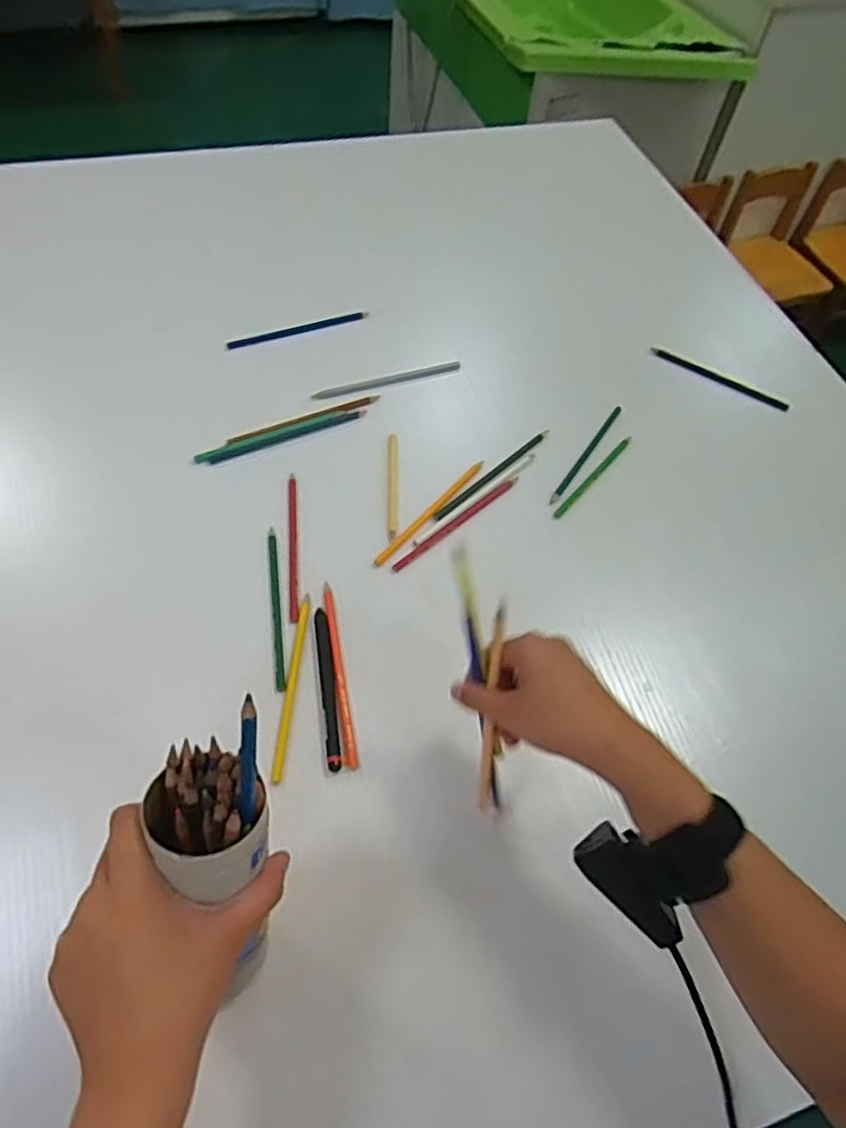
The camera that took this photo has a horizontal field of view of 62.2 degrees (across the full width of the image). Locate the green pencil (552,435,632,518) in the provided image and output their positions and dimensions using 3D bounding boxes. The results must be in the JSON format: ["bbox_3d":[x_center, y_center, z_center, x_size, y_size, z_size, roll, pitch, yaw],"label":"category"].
[{"bbox_3d":[0.173,-0.088,0.711,0.009,0.011,0.119,40,76,20],"label":"green pencil"}]

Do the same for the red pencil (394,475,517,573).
[{"bbox_3d":[0.033,-0.041,0.679,0.165,0.007,0.011,-38,67,-24],"label":"red pencil"}]

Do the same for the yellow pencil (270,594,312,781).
[{"bbox_3d":[-0.107,0.096,0.570,0.009,0.005,0.163,4,57,-1],"label":"yellow pencil"}]

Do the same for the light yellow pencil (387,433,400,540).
[{"bbox_3d":[-0.030,-0.079,0.697,0.012,0.008,0.126,1,57,-3],"label":"light yellow pencil"}]

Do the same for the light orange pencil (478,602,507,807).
[{"bbox_3d":[0.047,0.102,0.480,0.011,0.172,0.010,1,21,-3],"label":"light orange pencil"}]

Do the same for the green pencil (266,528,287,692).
[{"bbox_3d":[-0.129,0.036,0.612,0.010,0.005,0.160,-6,58,-8],"label":"green pencil"}]

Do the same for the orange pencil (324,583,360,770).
[{"bbox_3d":[-0.070,0.087,0.580,0.011,0.004,0.164,-8,58,-9],"label":"orange pencil"}]

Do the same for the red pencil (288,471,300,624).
[{"bbox_3d":[-0.120,-0.017,0.647,0.010,0.004,0.160,-4,57,-6],"label":"red pencil"}]

